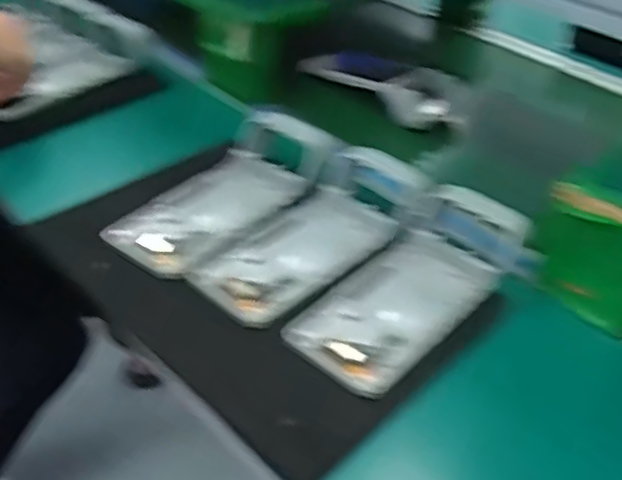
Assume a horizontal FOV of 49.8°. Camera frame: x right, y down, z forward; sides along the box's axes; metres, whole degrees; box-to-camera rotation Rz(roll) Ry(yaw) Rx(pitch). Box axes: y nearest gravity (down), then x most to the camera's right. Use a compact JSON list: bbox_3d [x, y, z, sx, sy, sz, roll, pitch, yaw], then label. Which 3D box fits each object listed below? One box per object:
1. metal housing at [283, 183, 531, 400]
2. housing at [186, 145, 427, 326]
[{"bbox_3d":[0.081,0.032,0.530,0.091,0.041,0.211,32,49,27],"label":"metal housing"},{"bbox_3d":[0.004,-0.008,0.575,0.091,0.036,0.221,33,49,27],"label":"housing"}]

